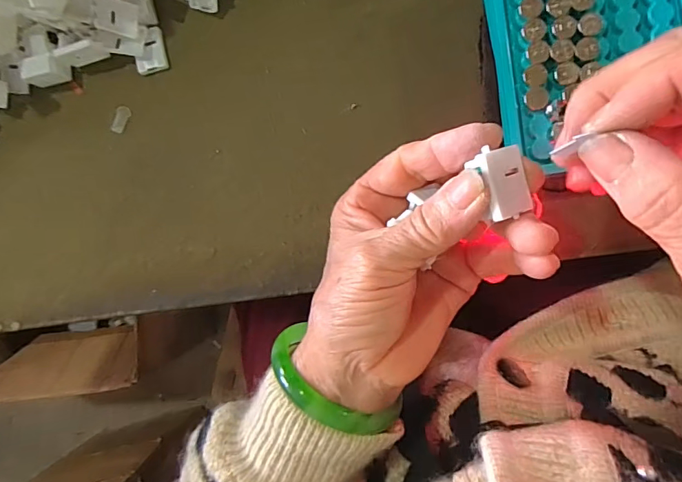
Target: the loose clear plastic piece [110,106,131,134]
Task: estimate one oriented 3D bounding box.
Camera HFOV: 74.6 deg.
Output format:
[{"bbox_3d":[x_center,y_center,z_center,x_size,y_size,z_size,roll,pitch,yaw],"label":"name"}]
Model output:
[{"bbox_3d":[-0.144,-0.079,0.293,0.008,0.004,0.018,22,94,6],"label":"loose clear plastic piece"}]

